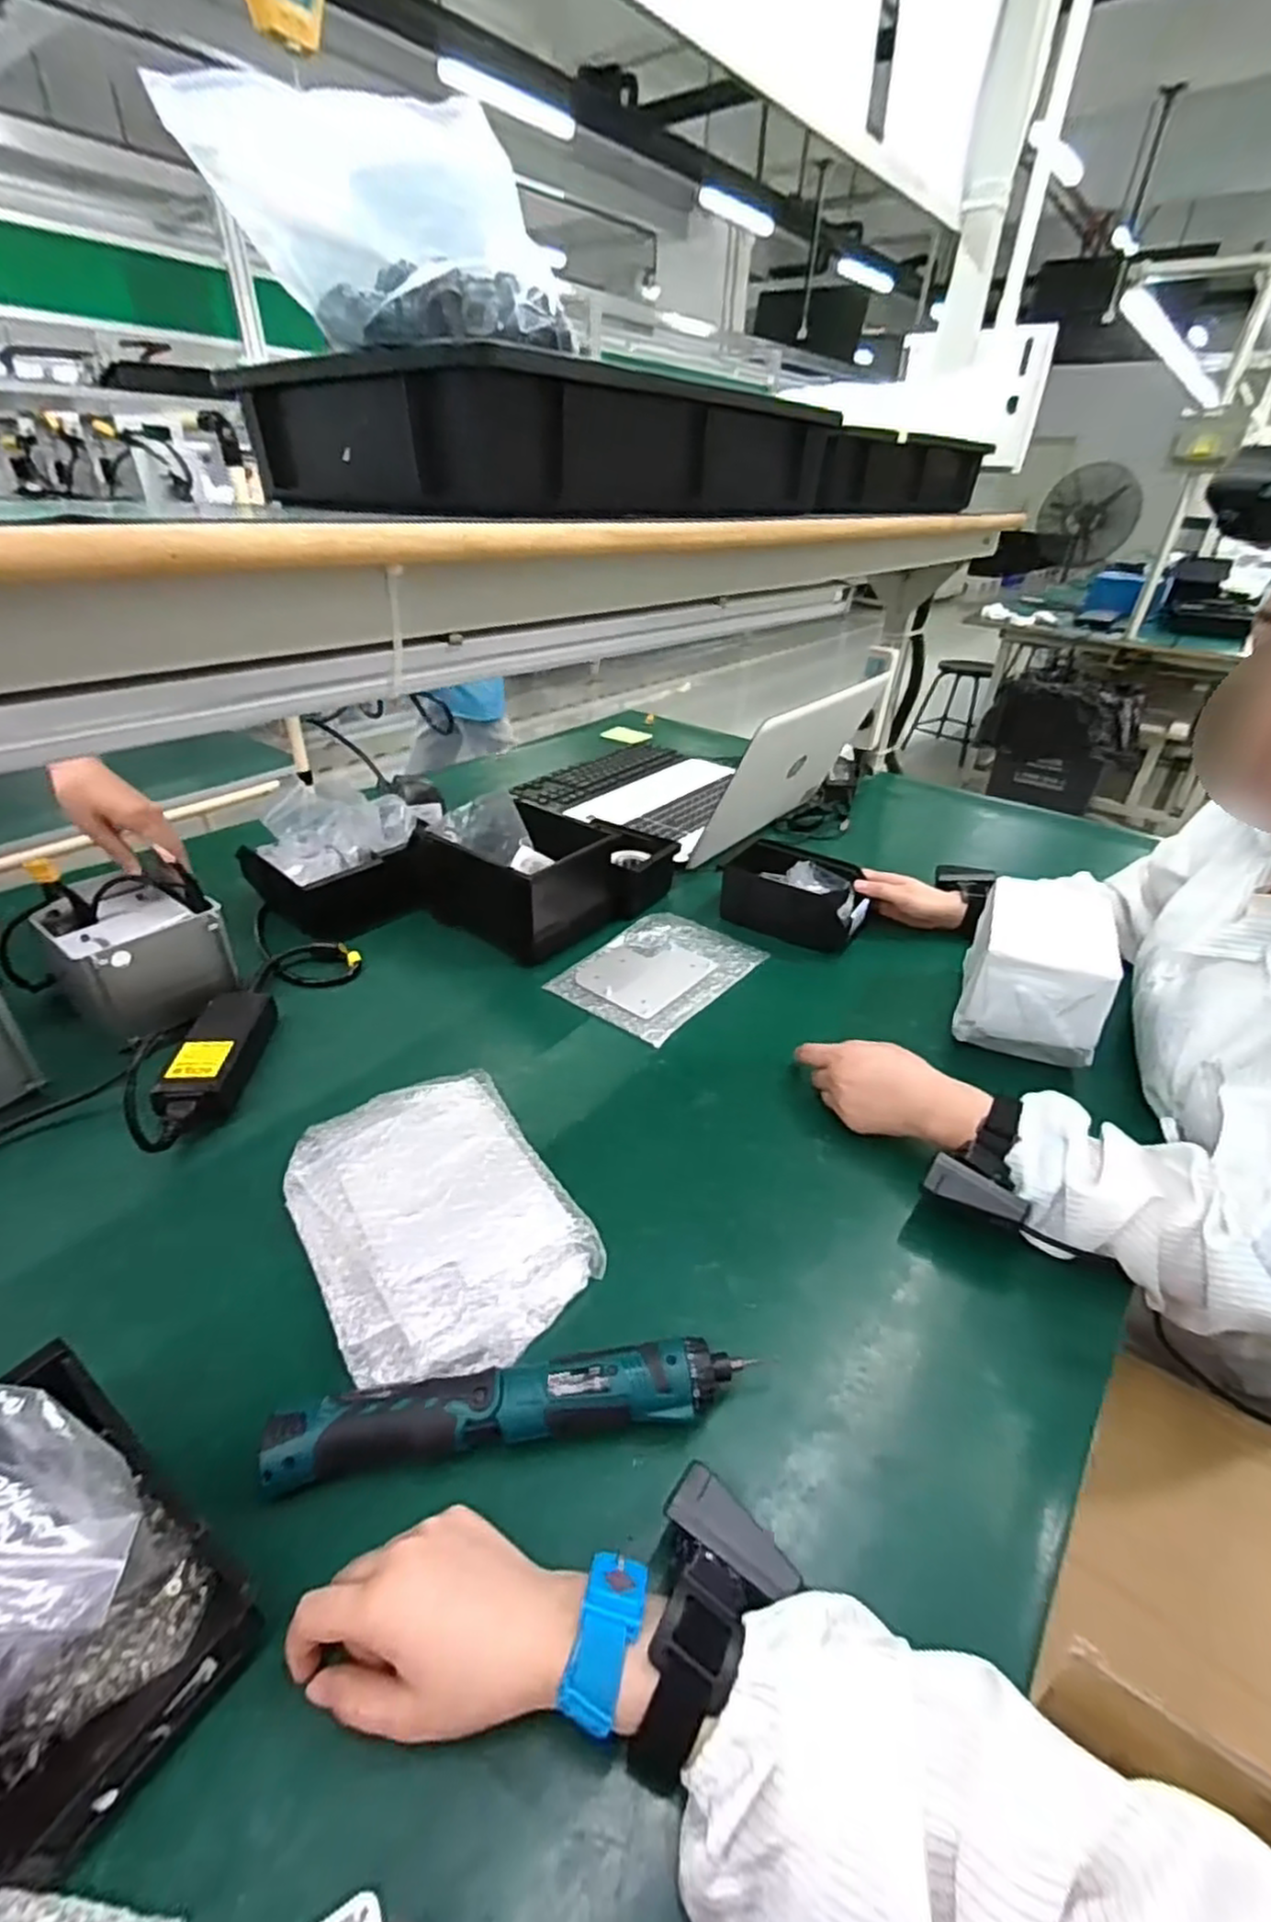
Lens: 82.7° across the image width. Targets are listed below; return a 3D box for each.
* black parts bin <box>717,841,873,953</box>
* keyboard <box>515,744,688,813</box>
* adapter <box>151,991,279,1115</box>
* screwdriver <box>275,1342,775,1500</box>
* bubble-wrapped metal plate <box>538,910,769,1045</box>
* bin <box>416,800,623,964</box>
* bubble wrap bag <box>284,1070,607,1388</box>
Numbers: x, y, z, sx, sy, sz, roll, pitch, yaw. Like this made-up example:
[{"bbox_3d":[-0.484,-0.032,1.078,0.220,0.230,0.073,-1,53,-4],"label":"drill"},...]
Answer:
[{"bbox_3d":[0.201,-0.083,0.909,0.179,0.082,0.101,20,37,24],"label":"black parts bin"},{"bbox_3d":[-0.062,-0.335,1.304,0.139,0.018,0.381,24,39,29],"label":"keyboard"},{"bbox_3d":[-0.378,0.082,0.657,0.056,0.035,0.164,-1,34,-5],"label":"adapter"},{"bbox_3d":[-0.069,0.261,0.416,0.256,0.045,0.039,-4,34,-9],"label":"screwdriver"},{"bbox_3d":[0.026,0.012,0.822,0.163,0.014,0.214,26,40,31],"label":"bubble-wrapped metal plate"},{"bbox_3d":[-0.140,-0.109,0.889,0.205,0.113,0.170,20,37,25],"label":"bin"},{"bbox_3d":[-0.150,0.184,0.537,0.172,0.030,0.248,-19,39,-29],"label":"bubble wrap bag"}]

